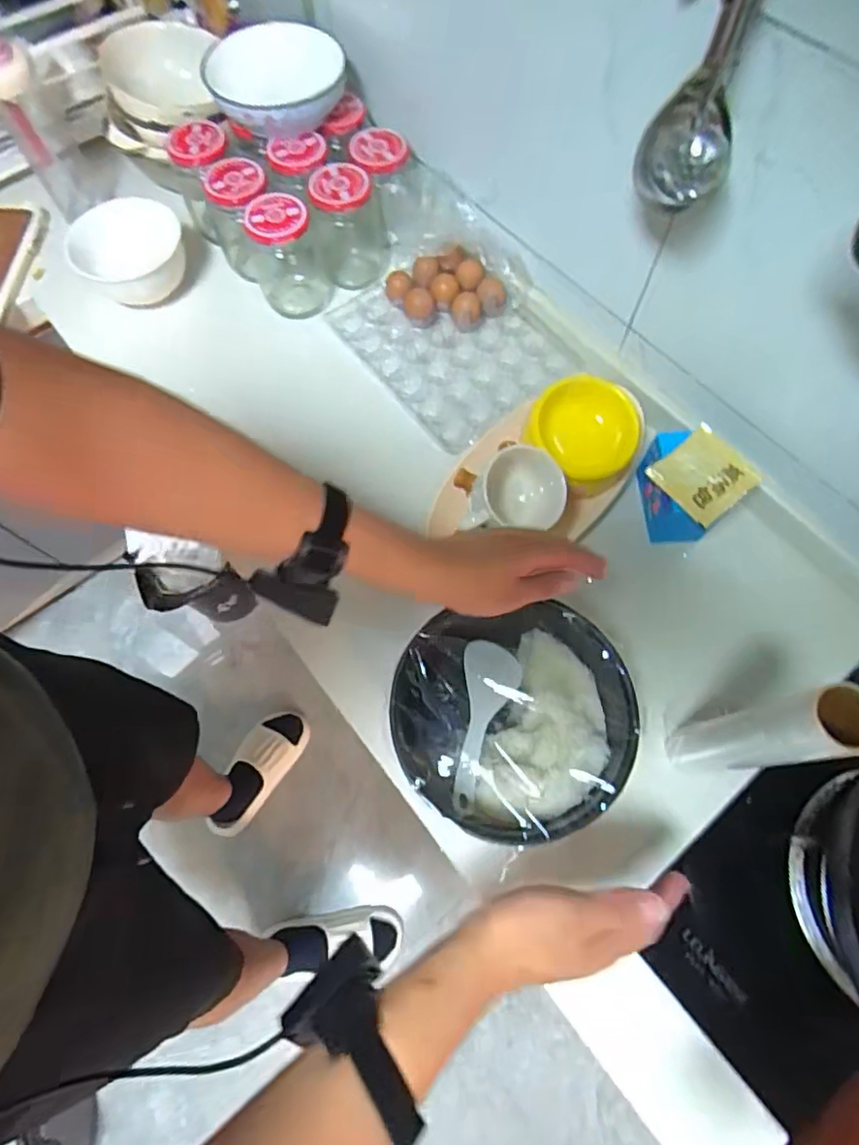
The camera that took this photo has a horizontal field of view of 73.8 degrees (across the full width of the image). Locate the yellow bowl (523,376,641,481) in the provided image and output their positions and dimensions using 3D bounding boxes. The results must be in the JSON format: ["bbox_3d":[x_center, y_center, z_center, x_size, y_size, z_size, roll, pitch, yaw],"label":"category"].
[{"bbox_3d":[0.178,-0.164,0.659,0.124,0.061,0.104,31,73,12],"label":"yellow bowl"}]

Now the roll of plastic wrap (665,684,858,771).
[{"bbox_3d":[0.273,0.142,0.488,0.046,0.253,0.047,0,70,1],"label":"roll of plastic wrap"}]

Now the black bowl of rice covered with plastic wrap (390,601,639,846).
[{"bbox_3d":[0.076,0.146,0.552,0.205,0.122,0.187,0,70,1],"label":"black bowl of rice covered with plastic wrap"}]

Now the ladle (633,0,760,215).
[{"bbox_3d":[0.217,-0.392,0.413,0.074,0.257,0.072,17,71,7],"label":"ladle"}]

